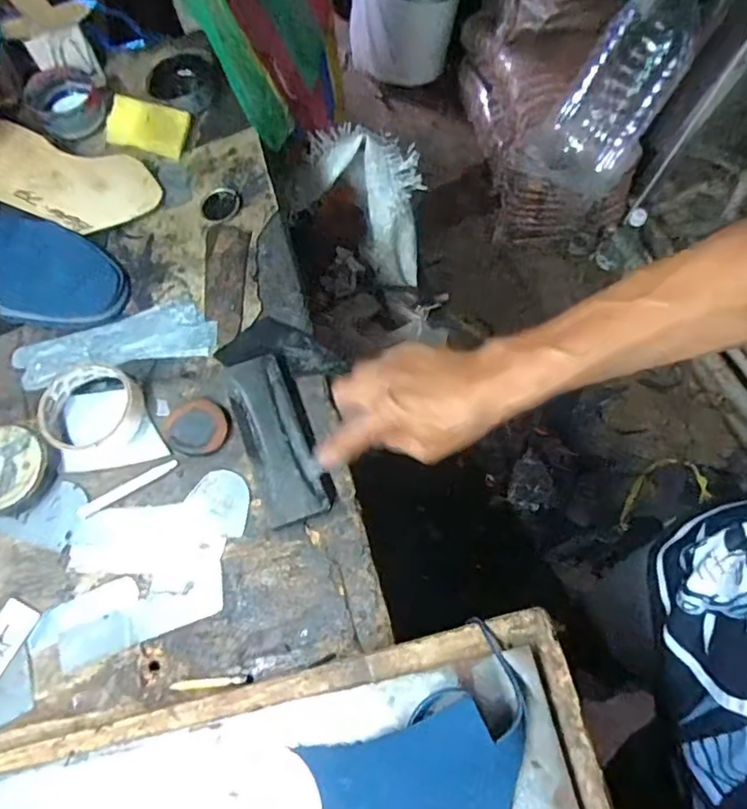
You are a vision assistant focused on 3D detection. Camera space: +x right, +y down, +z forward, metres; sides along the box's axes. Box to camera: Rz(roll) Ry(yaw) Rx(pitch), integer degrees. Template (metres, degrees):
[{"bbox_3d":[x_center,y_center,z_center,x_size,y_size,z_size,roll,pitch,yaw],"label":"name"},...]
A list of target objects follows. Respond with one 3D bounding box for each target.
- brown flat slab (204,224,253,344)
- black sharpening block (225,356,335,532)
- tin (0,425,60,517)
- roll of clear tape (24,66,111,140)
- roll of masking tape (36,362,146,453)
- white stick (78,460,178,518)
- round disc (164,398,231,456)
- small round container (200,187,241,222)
[{"bbox_3d":[-0.153,-0.125,0.606,0.048,0.011,0.133,1,70,2],"label":"brown flat slab"},{"bbox_3d":[-0.083,0.025,0.505,0.054,0.011,0.151,-22,71,-6],"label":"black sharpening block"},{"bbox_3d":[-0.317,0.057,0.515,0.073,0.020,0.073,0,70,1],"label":"tin"},{"bbox_3d":[-0.349,-0.340,0.681,0.075,0.047,0.082,-8,70,-2],"label":"roll of clear tape"},{"bbox_3d":[-0.248,0.004,0.535,0.087,0.033,0.088,0,70,1],"label":"roll of masking tape"},{"bbox_3d":[-0.211,0.072,0.510,0.091,0.007,0.011,-27,71,-8],"label":"white stick"},{"bbox_3d":[-0.154,0.019,0.518,0.055,0.005,0.049,17,71,7],"label":"round disc"},{"bbox_3d":[-0.163,-0.213,0.635,0.043,0.009,0.040,0,70,1],"label":"small round container"}]

